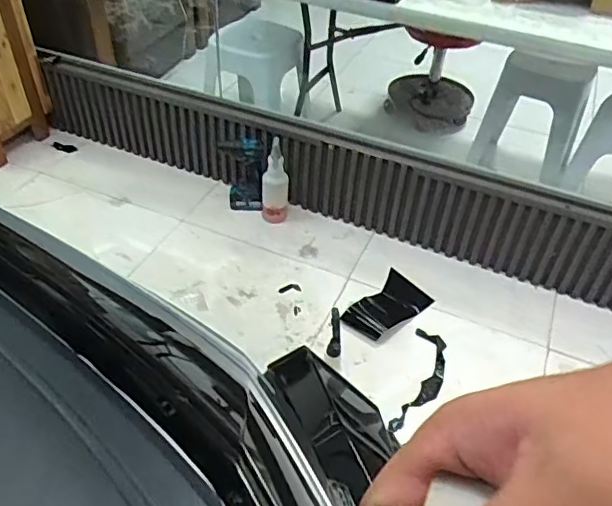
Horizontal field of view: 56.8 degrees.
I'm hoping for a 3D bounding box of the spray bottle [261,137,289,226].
[{"bbox_3d":[-0.100,-0.228,1.845,0.087,0.287,0.066,3,44,-1],"label":"spray bottle"}]

